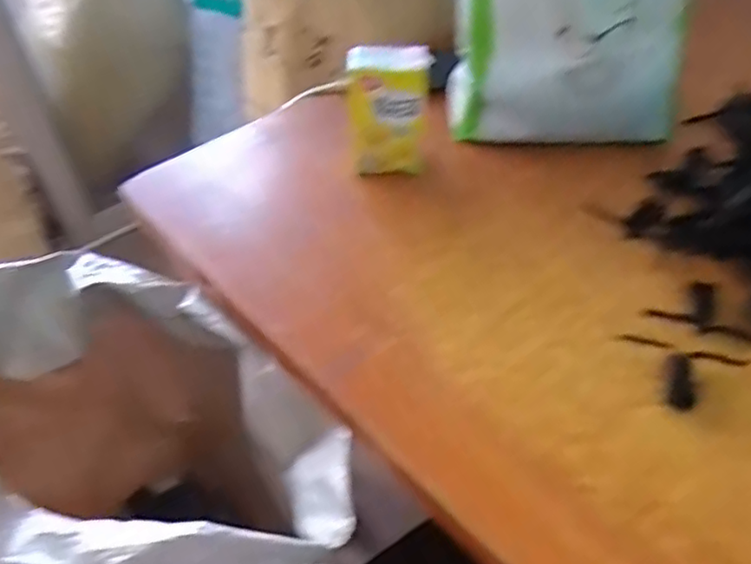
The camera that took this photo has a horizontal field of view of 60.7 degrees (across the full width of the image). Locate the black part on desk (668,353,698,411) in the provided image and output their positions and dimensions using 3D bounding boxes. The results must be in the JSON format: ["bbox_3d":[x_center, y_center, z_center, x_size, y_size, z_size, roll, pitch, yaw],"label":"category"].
[{"bbox_3d":[0.211,0.068,0.440,0.018,0.004,0.045,11,50,13],"label":"black part on desk"}]

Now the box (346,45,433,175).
[{"bbox_3d":[0.012,-0.155,0.586,0.068,0.111,0.052,-2,49,2],"label":"box"}]

